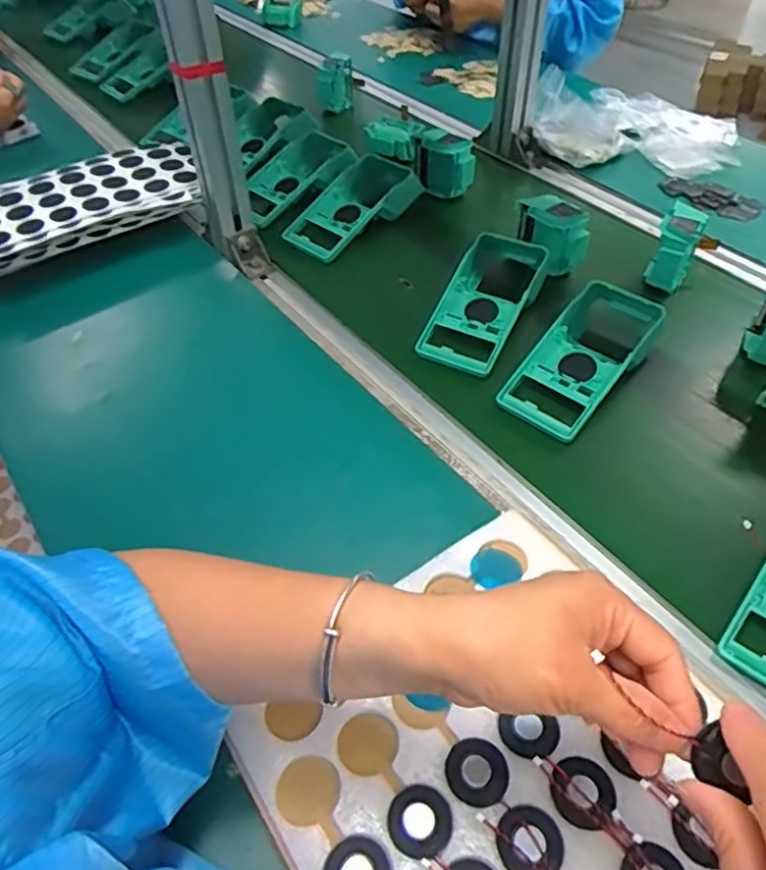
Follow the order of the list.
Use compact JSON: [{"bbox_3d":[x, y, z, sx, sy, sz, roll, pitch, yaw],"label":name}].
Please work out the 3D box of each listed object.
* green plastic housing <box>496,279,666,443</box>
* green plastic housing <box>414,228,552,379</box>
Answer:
[{"bbox_3d":[0.193,-0.080,0.603,0.085,0.049,0.182,33,57,28],"label":"green plastic housing"},{"bbox_3d":[0.109,-0.143,0.666,0.092,0.043,0.185,20,51,19],"label":"green plastic housing"}]

